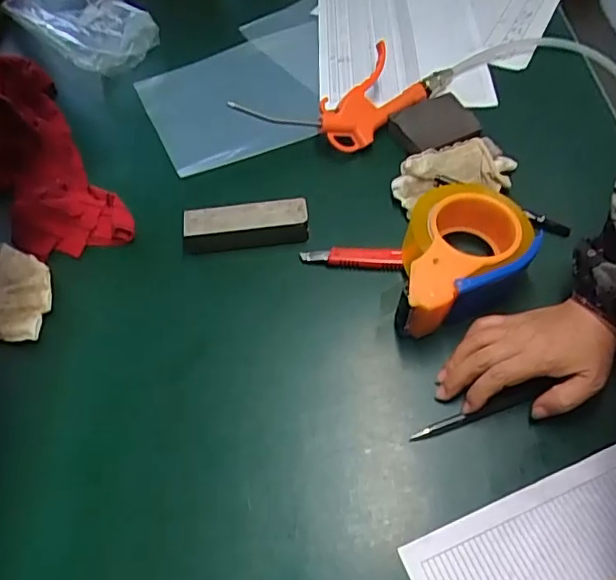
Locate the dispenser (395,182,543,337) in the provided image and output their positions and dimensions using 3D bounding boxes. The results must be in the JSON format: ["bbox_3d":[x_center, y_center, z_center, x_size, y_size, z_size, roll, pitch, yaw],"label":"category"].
[{"bbox_3d":[0.130,-0.033,0.500,0.144,0.062,0.099,-25,58,-13],"label":"dispenser"}]

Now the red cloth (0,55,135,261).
[{"bbox_3d":[-0.340,-0.151,0.599,0.185,0.085,0.339,-28,59,-15],"label":"red cloth"}]

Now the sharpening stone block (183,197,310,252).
[{"bbox_3d":[-0.061,-0.063,0.551,0.119,0.036,0.030,-6,56,-1],"label":"sharpening stone block"}]

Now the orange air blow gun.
[{"bbox_3d":[0.056,-0.212,0.632,0.256,0.061,0.092,-31,60,-17],"label":"orange air blow gun"}]

